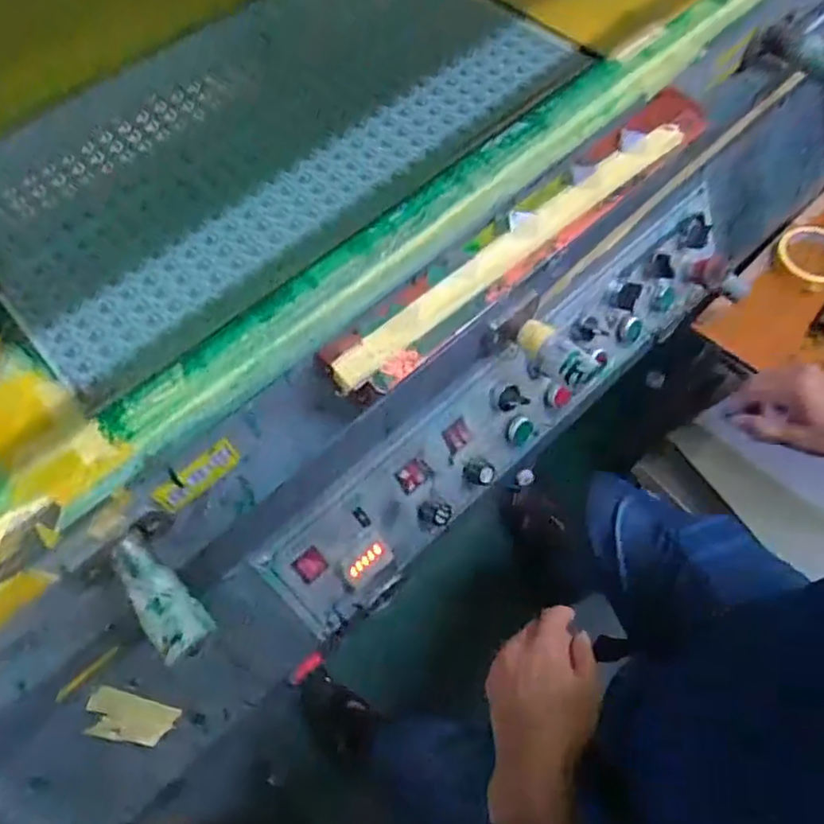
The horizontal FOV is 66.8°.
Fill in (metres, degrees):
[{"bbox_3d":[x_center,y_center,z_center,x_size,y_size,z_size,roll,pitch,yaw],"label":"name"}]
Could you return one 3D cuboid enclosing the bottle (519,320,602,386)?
[{"bbox_3d":[0.129,-0.049,0.546,0.034,0.036,0.078,-39,56,-14],"label":"bottle"}]

